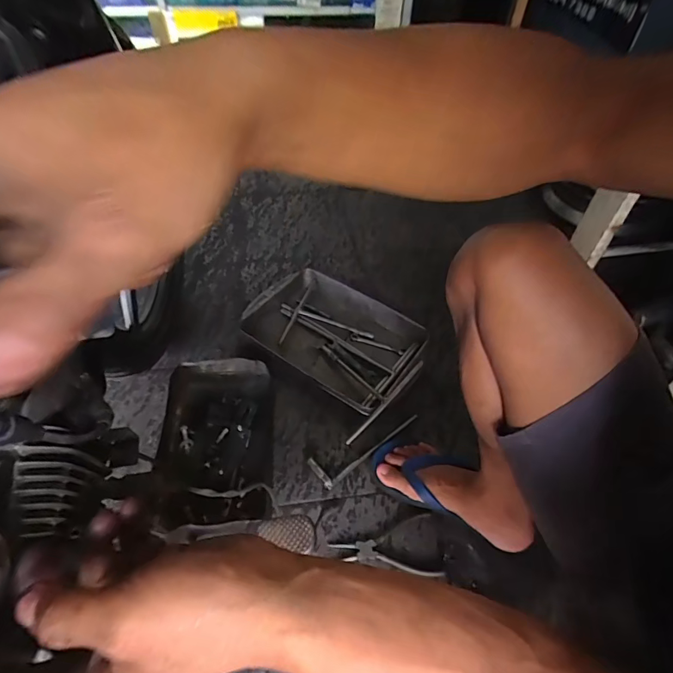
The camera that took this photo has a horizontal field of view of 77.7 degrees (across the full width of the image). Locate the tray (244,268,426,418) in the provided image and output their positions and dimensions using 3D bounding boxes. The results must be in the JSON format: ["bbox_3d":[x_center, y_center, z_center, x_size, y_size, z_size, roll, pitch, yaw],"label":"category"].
[{"bbox_3d":[-0.008,-0.001,0.863,0.360,0.054,0.244,30,55,21],"label":"tray"}]

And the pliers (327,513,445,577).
[{"bbox_3d":[0.072,0.322,0.626,0.157,0.012,0.085,-5,50,-7],"label":"pliers"}]

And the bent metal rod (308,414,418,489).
[{"bbox_3d":[0.049,0.181,0.732,0.206,0.016,0.056,-31,57,-25],"label":"bent metal rod"}]

